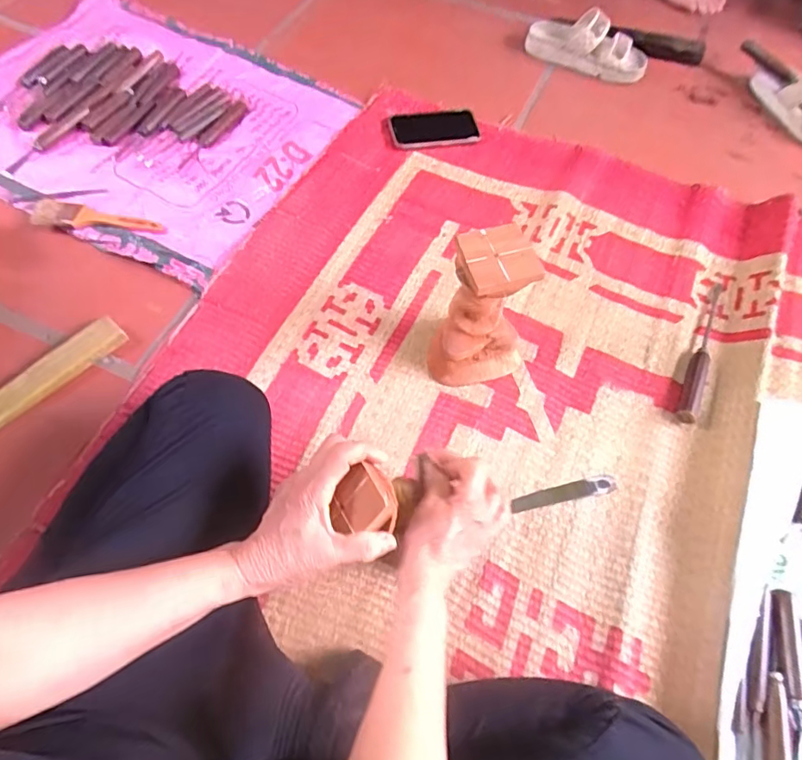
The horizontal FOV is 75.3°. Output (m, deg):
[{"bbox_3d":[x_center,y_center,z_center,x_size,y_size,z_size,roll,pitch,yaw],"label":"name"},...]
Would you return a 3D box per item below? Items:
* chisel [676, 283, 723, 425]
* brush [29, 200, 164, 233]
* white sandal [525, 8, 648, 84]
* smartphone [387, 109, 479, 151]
[{"bbox_3d":[0.409,-0.046,0.699,0.025,0.018,0.241,25,65,10],"label":"chisel"},{"bbox_3d":[-0.444,-0.236,0.759,0.189,0.019,0.038,5,63,0],"label":"brush"},{"bbox_3d":[0.347,-0.624,0.966,0.227,0.075,0.072,21,64,8],"label":"white sandal"},{"bbox_3d":[0.058,-0.433,0.893,0.149,0.018,0.078,-12,64,-8],"label":"smartphone"}]

